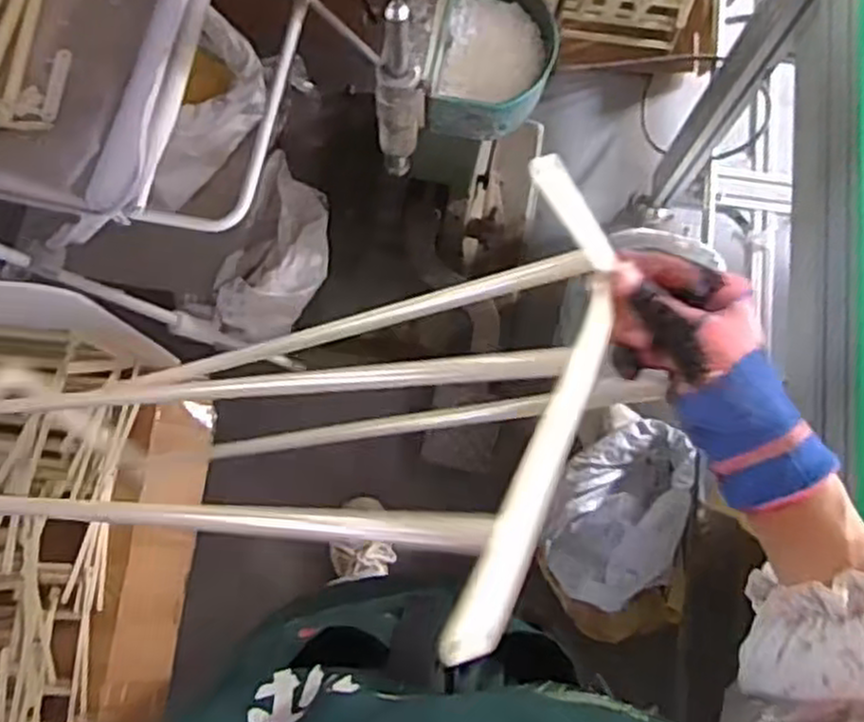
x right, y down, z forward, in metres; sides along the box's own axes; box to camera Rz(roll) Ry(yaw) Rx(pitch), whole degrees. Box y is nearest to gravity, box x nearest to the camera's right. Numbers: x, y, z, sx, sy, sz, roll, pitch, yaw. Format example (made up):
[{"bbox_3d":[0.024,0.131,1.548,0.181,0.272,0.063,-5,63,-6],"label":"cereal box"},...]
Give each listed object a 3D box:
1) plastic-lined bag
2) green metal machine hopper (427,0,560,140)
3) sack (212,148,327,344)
[{"bbox_3d":[0.352,0.289,1.400,0.255,0.192,0.424,12,76,2],"label":"plastic-lined bag"},{"bbox_3d":[0.063,-0.292,0.733,0.105,0.044,0.167,12,76,2],"label":"green metal machine hopper"},{"bbox_3d":[-0.285,-0.212,1.418,0.185,0.124,0.373,15,76,3],"label":"sack"}]

